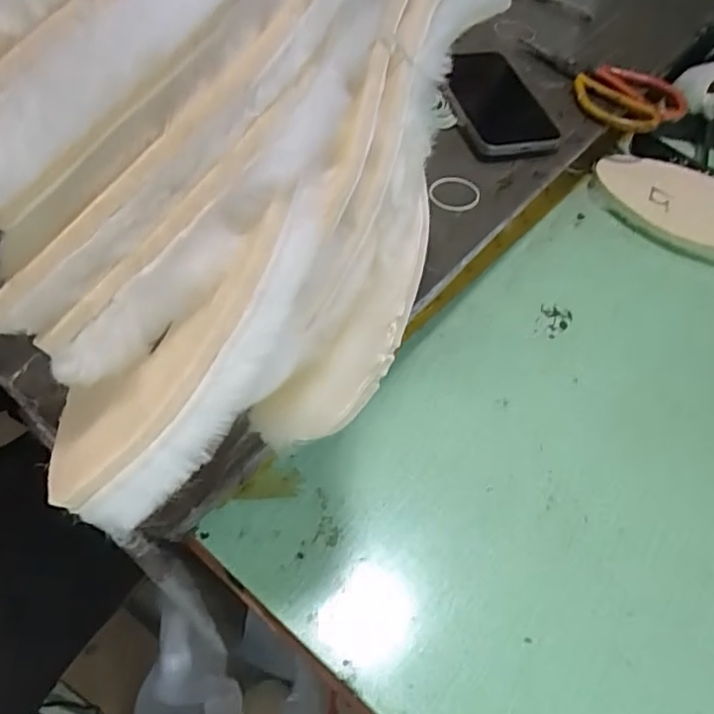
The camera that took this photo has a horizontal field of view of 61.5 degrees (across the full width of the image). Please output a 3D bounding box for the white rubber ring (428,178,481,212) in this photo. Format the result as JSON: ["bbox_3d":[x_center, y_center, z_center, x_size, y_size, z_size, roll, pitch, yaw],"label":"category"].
[{"bbox_3d":[0.077,-0.134,0.486,0.041,0.009,0.044,-2,52,3],"label":"white rubber ring"}]

